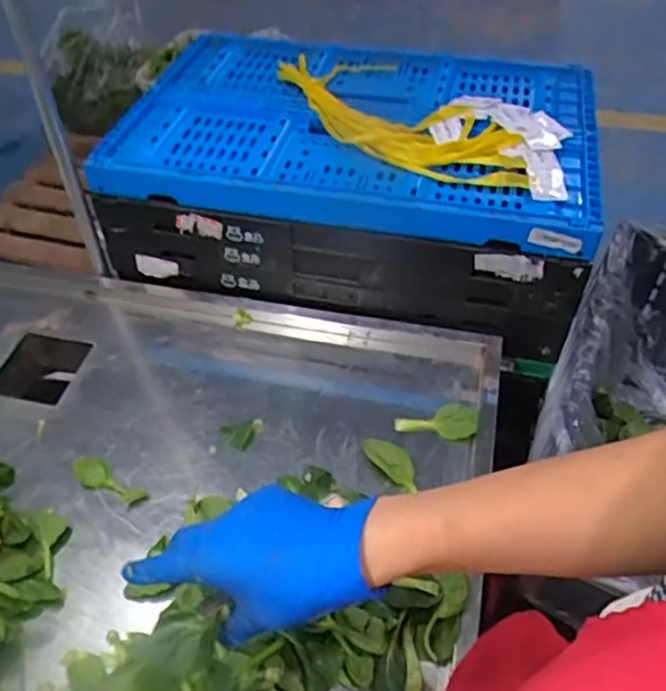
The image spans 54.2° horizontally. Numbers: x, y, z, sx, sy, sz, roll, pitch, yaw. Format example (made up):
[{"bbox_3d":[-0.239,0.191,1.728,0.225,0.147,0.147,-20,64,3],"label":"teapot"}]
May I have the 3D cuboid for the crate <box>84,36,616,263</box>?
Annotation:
[{"bbox_3d":[0.034,-0.287,0.844,0.589,0.058,0.367,10,49,11],"label":"crate"}]

